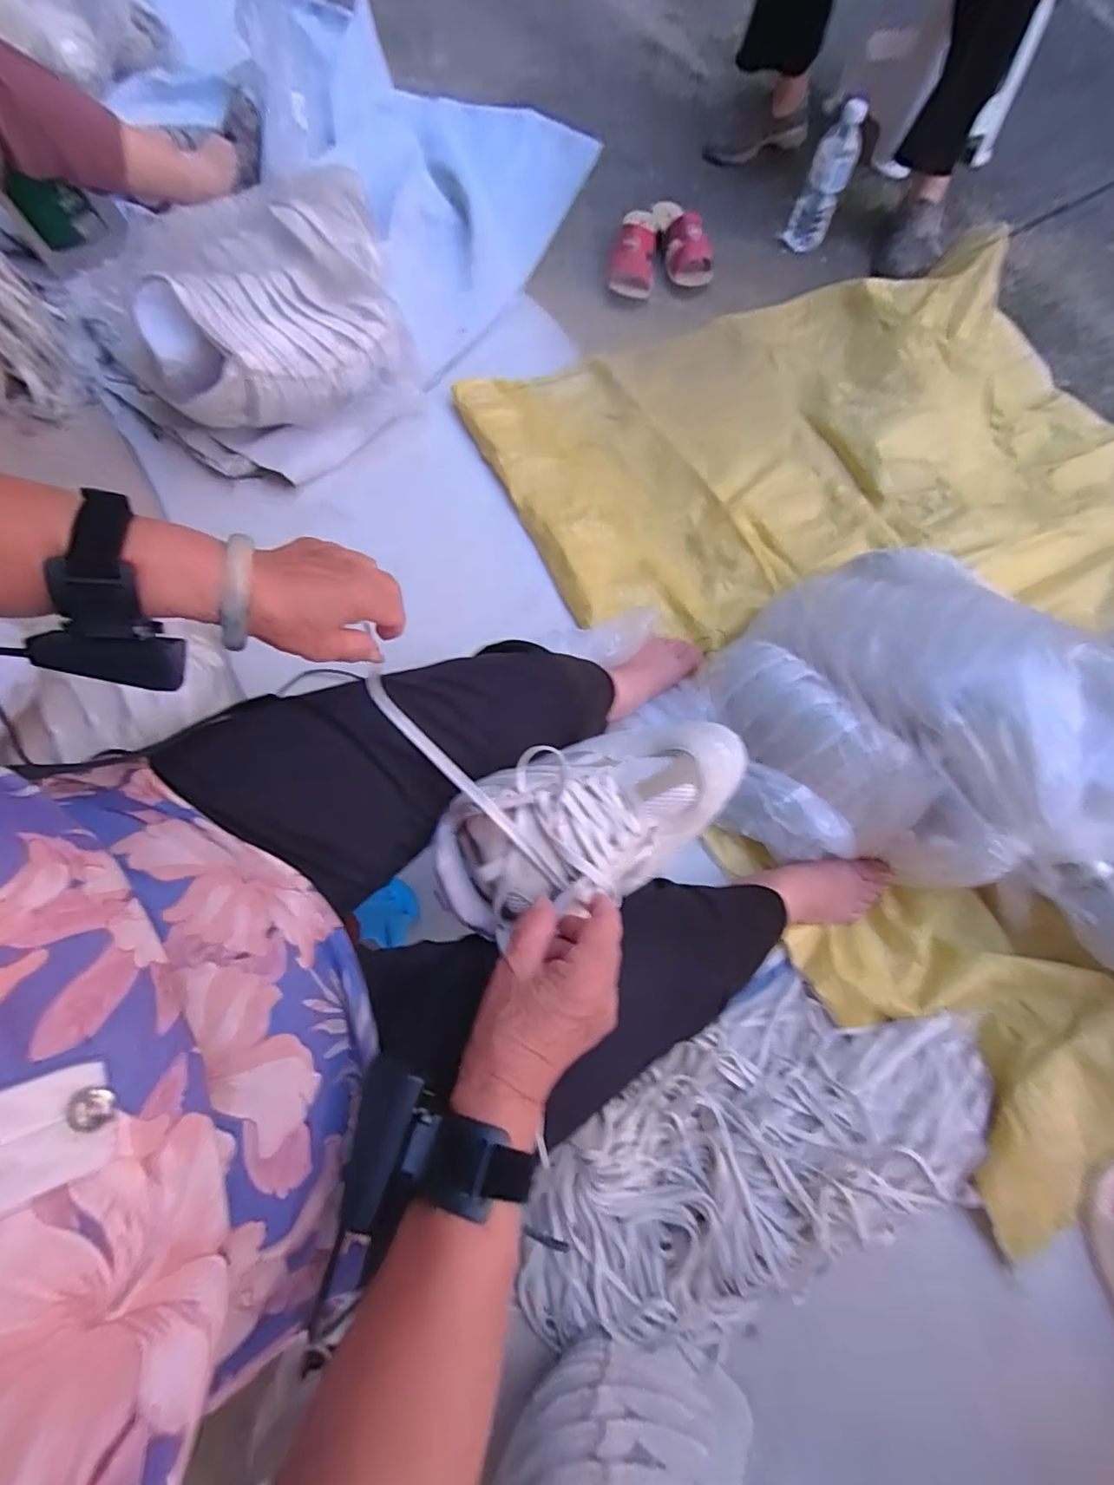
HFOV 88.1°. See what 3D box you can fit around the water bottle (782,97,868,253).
[{"bbox_3d":[0.511,-1.072,1.109,0.080,0.213,0.073,25,76,8],"label":"water bottle"}]

